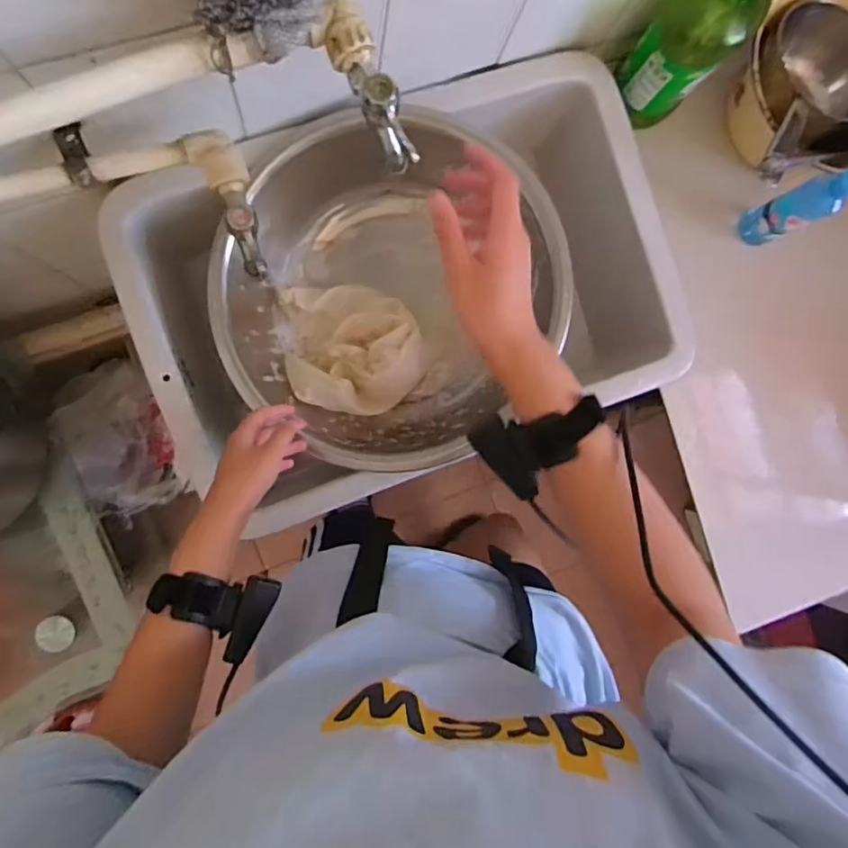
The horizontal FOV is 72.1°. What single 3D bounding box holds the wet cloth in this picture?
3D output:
[{"bbox_3d":[-0.086,-0.091,0.706,0.158,0.050,0.153,-4,91,-9],"label":"wet cloth"}]

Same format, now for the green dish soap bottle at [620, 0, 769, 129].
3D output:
[{"bbox_3d":[0.293,-0.425,0.635,0.093,0.255,0.091,42,84,-7],"label":"green dish soap bottle"}]

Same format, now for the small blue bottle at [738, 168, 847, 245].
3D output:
[{"bbox_3d":[0.454,-0.261,0.699,0.045,0.155,0.047,-23,94,-9],"label":"small blue bottle"}]

